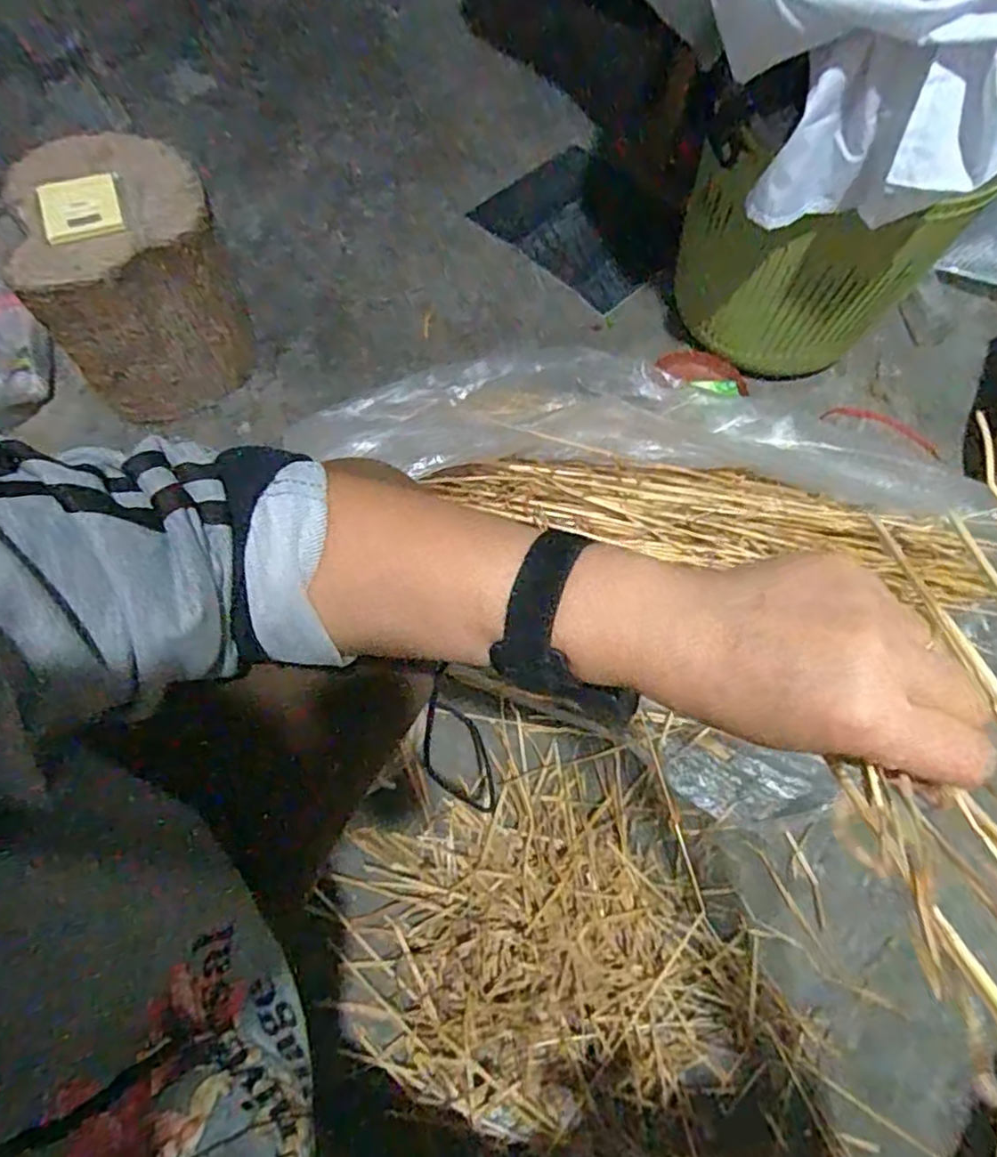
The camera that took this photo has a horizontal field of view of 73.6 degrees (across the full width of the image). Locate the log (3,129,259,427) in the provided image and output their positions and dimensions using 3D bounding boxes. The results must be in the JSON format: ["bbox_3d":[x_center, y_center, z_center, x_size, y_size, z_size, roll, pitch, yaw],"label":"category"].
[{"bbox_3d":[-0.434,-0.354,0.831,0.204,0.252,0.205,-21,69,-10],"label":"log"}]

